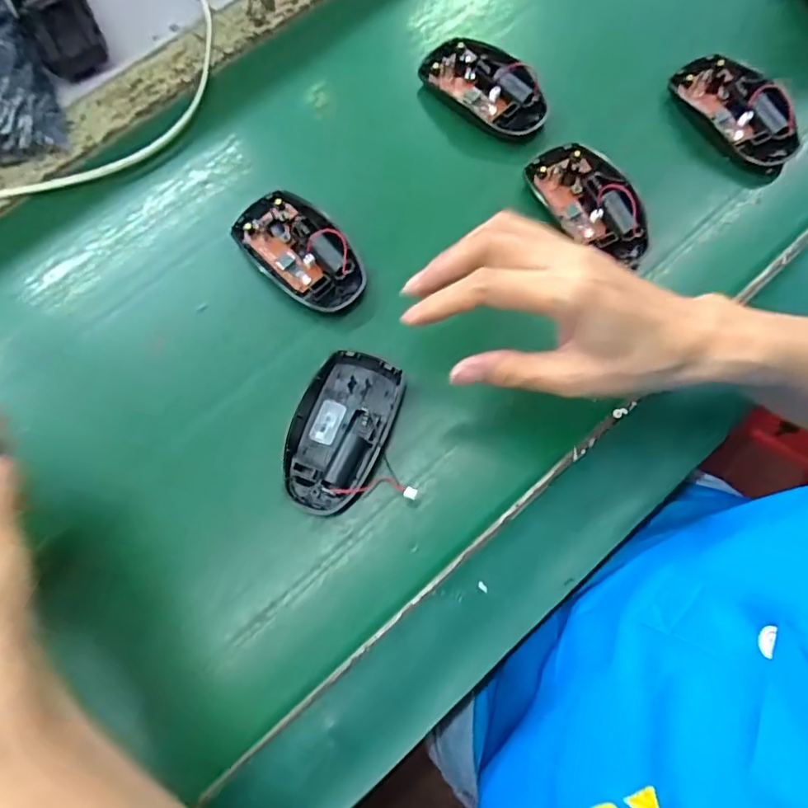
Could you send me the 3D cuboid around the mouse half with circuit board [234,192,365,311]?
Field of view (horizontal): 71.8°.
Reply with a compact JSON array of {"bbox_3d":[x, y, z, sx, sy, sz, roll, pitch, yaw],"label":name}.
[{"bbox_3d":[-0.072,-0.106,0.384,0.058,0.020,0.103,-44,75,-11],"label":"mouse half with circuit board"}]

